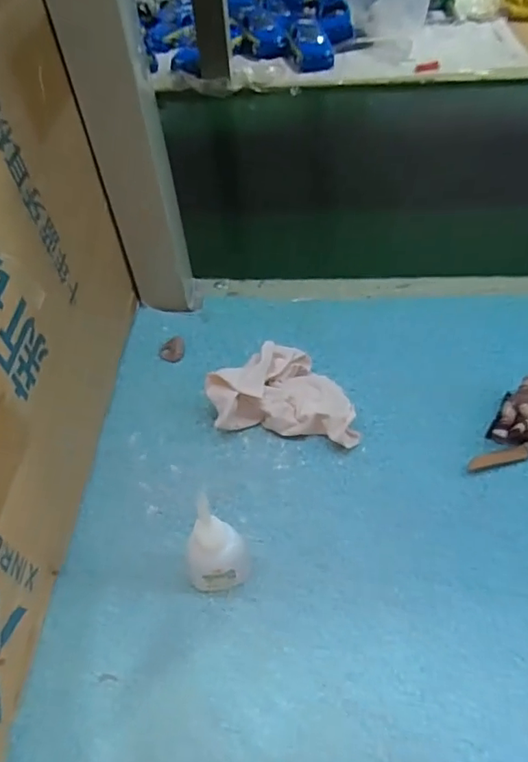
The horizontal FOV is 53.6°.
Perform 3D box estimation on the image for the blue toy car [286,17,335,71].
[{"bbox_3d":[0.068,-0.480,0.746,0.060,0.035,0.098,-6,50,-1],"label":"blue toy car"}]

